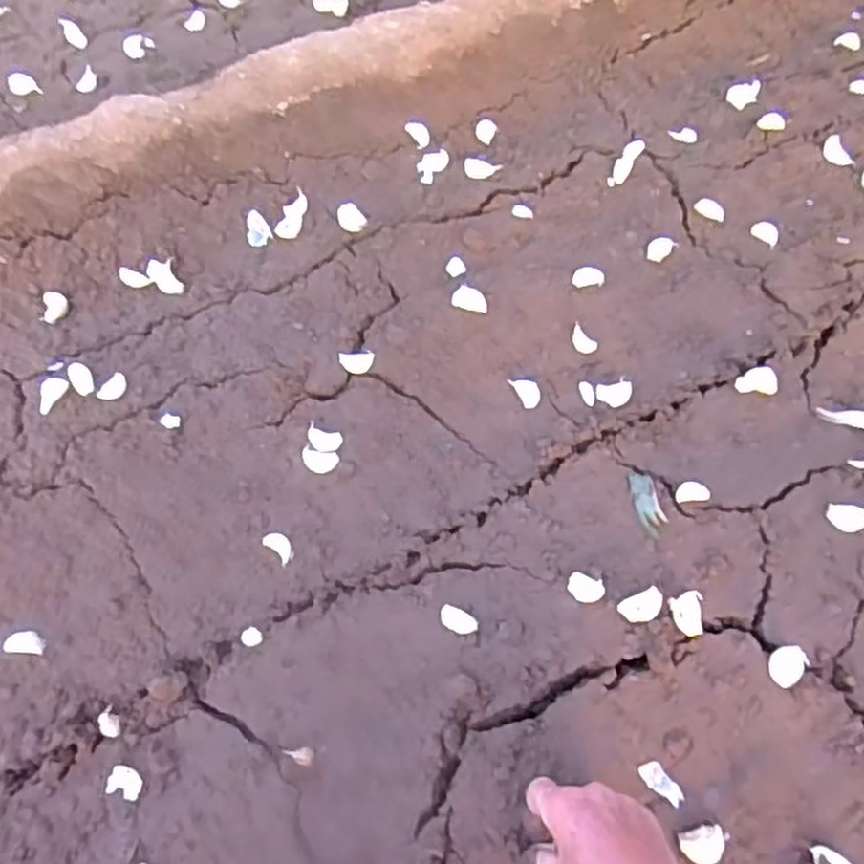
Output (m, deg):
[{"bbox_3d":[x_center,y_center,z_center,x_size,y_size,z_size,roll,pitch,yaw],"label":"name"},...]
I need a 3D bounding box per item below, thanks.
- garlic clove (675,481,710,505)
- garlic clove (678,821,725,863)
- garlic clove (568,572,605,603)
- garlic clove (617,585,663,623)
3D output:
[{"bbox_3d":[0.238,0.055,0.658,0.032,0.009,0.020,-4,58,-4],"label":"garlic clove"},{"bbox_3d":[0.200,0.302,0.525,0.029,0.012,0.026,-16,60,-11],"label":"garlic clove"},{"bbox_3d":[0.131,0.133,0.610,0.030,0.011,0.022,21,60,11],"label":"garlic clove"},{"bbox_3d":[0.174,0.145,0.594,0.034,0.019,0.022,-19,60,-13],"label":"garlic clove"}]

